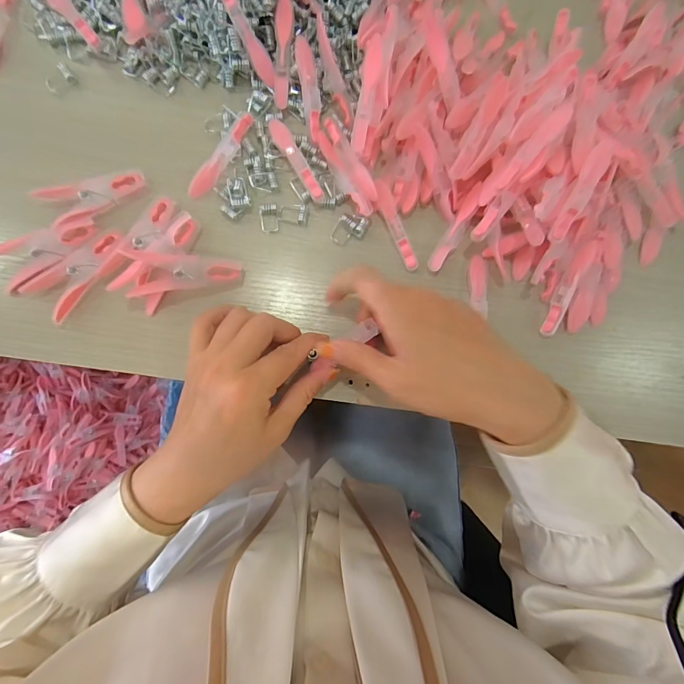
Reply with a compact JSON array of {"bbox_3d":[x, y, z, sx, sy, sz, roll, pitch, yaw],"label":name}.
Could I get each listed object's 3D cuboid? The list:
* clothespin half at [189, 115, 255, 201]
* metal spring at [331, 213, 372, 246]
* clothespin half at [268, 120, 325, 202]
[{"bbox_3d":[-0.095,-0.148,0.294,0.014,0.011,0.078,34,82,0],"label":"clothespin half"},{"bbox_3d":[0.007,-0.091,0.302,0.024,0.009,0.030,28,82,-1],"label":"metal spring"},{"bbox_3d":[-0.036,-0.145,0.298,0.014,0.011,0.076,-30,86,-7],"label":"clothespin half"}]

